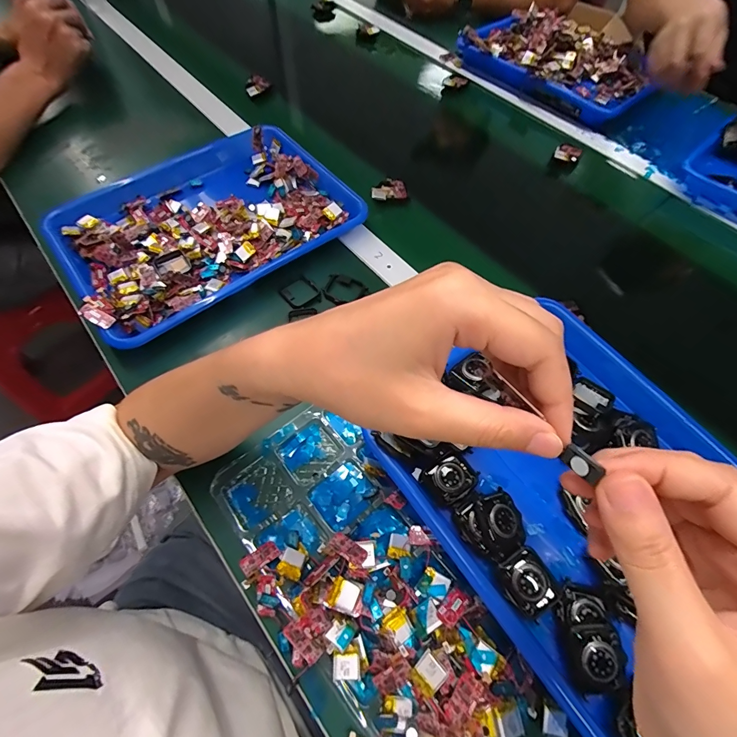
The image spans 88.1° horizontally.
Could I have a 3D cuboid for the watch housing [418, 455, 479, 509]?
[{"bbox_3d":[0.068,0.093,0.319,0.041,0.012,0.034,-33,67,-18],"label":"watch housing"}]

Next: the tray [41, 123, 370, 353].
[{"bbox_3d":[-0.203,-0.186,0.482,0.332,0.044,0.268,-34,68,-19],"label":"tray"}]

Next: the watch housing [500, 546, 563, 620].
[{"bbox_3d":[0.119,0.159,0.284,0.037,0.016,0.039,-33,67,-18],"label":"watch housing"}]

